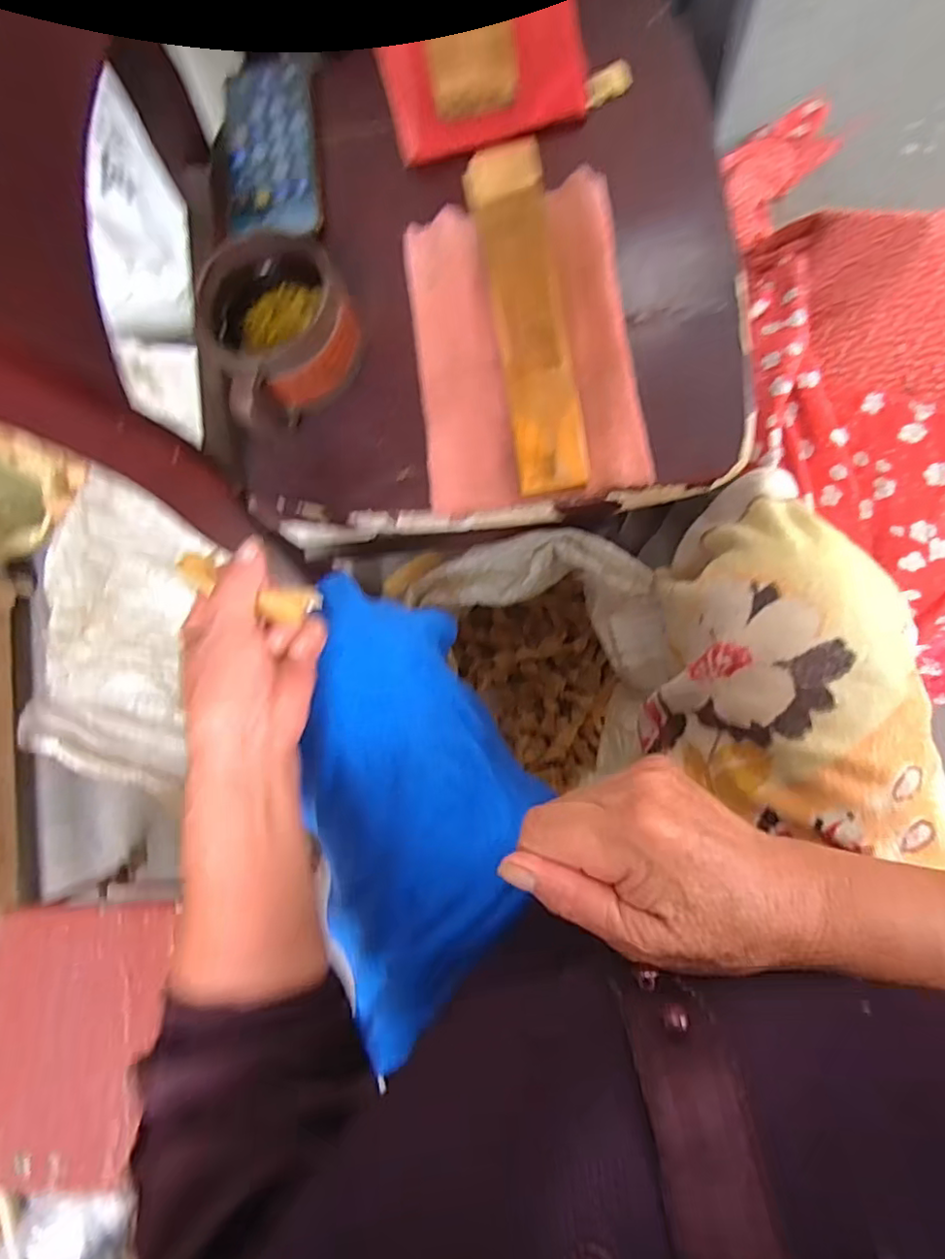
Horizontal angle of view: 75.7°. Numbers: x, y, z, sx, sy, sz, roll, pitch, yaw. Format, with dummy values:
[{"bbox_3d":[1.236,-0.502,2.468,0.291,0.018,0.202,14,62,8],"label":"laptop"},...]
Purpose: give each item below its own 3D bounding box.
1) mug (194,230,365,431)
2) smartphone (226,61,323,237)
[{"bbox_3d":[-0.133,-0.209,0.428,0.100,0.065,0.106,-1,83,7],"label":"mug"},{"bbox_3d":[-0.166,-0.395,0.500,0.077,0.013,0.171,-8,82,6],"label":"smartphone"}]

